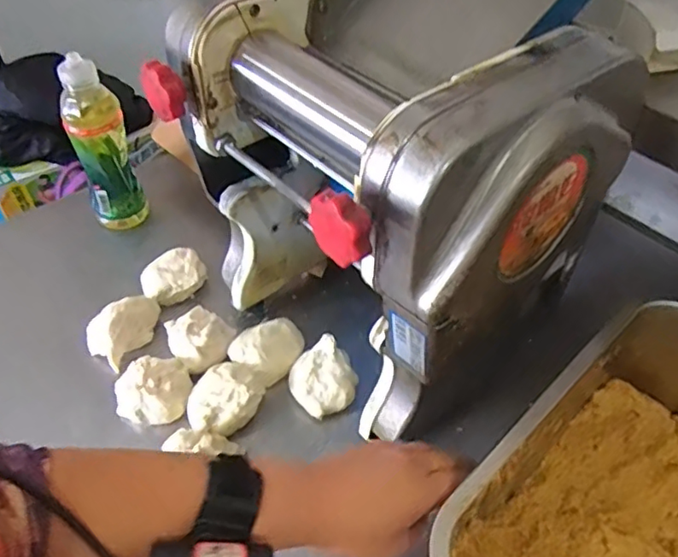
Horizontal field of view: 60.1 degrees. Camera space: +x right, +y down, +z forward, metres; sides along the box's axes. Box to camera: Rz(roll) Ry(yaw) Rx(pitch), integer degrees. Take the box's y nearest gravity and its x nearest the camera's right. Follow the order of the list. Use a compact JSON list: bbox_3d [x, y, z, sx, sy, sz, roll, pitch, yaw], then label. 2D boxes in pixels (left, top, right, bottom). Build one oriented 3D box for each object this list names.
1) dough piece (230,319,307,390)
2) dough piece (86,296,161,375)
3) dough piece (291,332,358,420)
[{"bbox_3d":[-0.078,0.076,0.646,0.079,0.038,0.071,-34,56,-30],"label":"dough piece"},{"bbox_3d":[-0.243,0.051,0.662,0.060,0.043,0.086,30,52,24],"label":"dough piece"},{"bbox_3d":[-0.021,0.105,0.614,0.067,0.041,0.076,-17,49,-18],"label":"dough piece"}]

